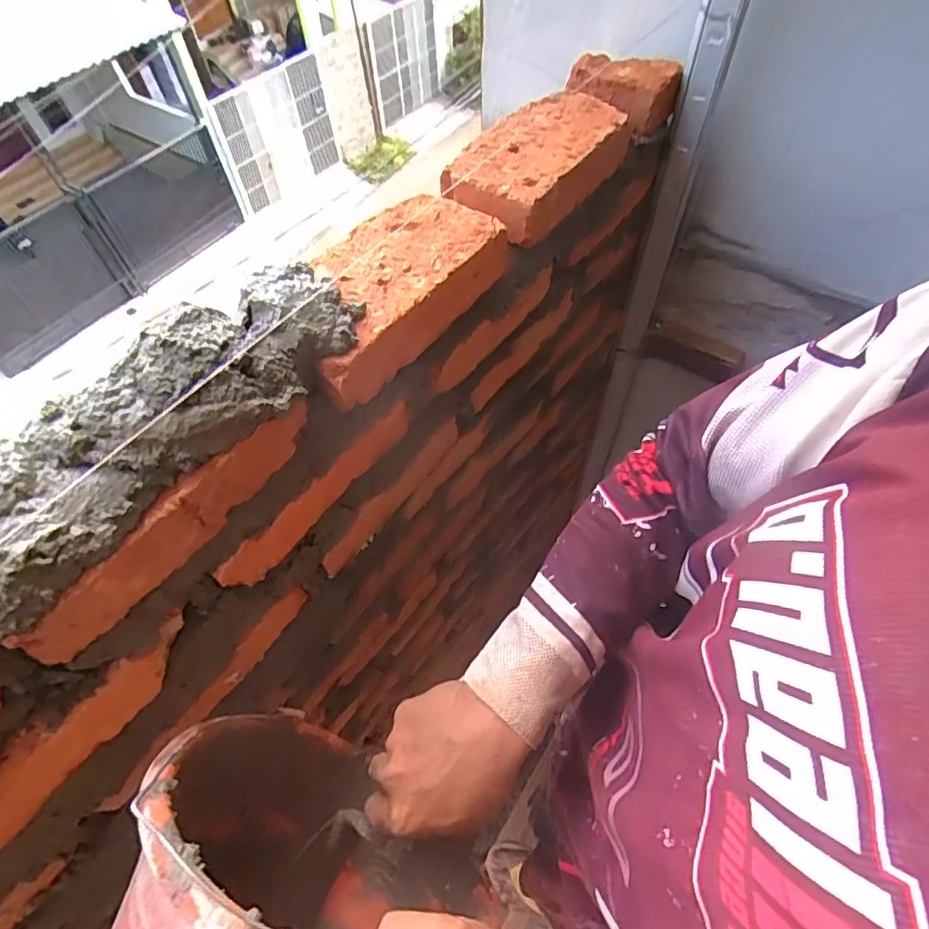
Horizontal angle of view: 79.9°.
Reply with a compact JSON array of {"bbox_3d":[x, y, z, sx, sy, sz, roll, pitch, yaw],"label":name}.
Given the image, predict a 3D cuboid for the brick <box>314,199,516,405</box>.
[{"bbox_3d":[-0.056,-0.134,0.421,0.097,0.045,0.195,31,64,20],"label":"brick"}]

